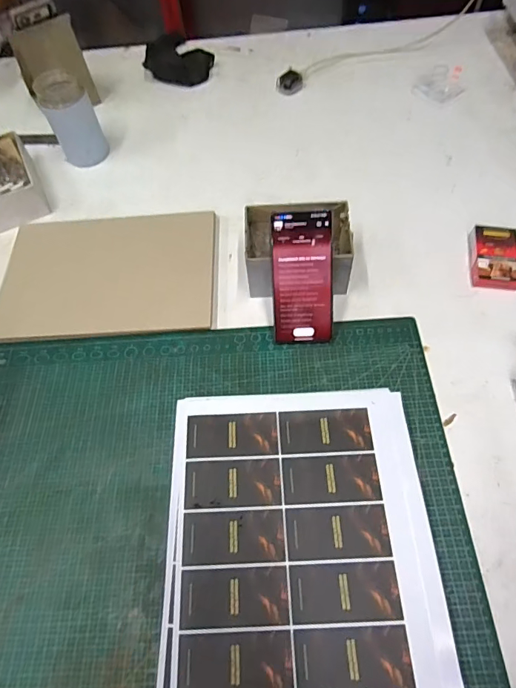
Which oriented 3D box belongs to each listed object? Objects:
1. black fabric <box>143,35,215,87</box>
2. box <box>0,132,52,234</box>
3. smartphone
[{"bbox_3d":[-0.158,-0.600,0.892,0.137,0.032,0.141,-1,60,3],"label":"black fabric"},{"bbox_3d":[-0.416,-0.266,0.711,0.092,0.059,0.171,-26,62,-11],"label":"box"},{"bbox_3d":[0.055,-0.078,0.523,0.070,0.162,0.012,-2,17,2],"label":"smartphone"}]

